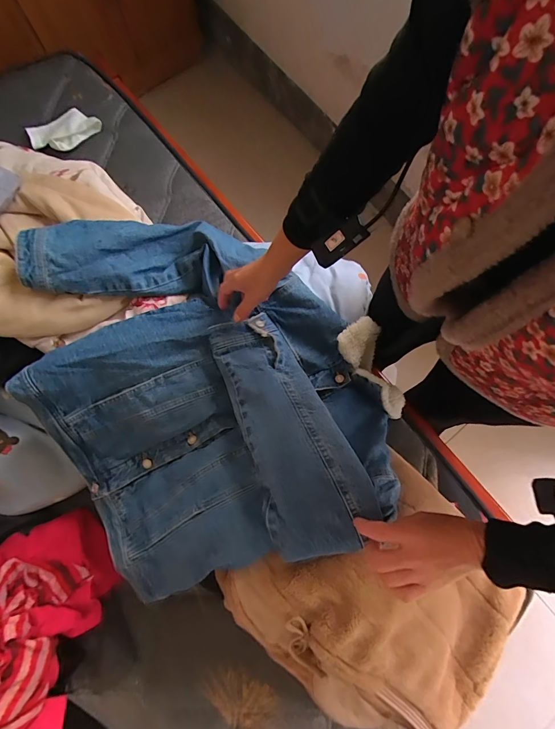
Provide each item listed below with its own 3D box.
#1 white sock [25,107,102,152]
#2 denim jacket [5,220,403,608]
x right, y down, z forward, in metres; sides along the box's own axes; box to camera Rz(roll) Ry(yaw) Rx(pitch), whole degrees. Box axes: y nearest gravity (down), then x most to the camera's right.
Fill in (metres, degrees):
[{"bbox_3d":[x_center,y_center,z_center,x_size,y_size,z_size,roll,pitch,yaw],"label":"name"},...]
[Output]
[{"bbox_3d":[-0.562,-0.617,0.903,0.177,0.037,0.130,-37,79,-8],"label":"white sock"},{"bbox_3d":[-0.117,0.008,0.581,0.573,0.188,0.604,-21,78,-4],"label":"denim jacket"}]

